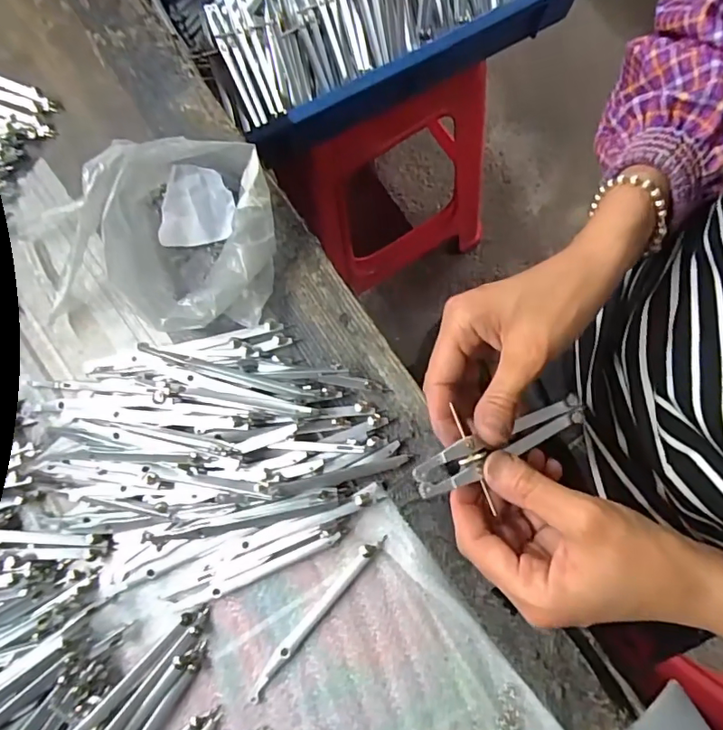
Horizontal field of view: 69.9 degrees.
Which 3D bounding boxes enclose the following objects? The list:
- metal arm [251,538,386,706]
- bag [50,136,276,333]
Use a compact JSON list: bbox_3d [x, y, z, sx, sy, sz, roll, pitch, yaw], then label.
[{"bbox_3d":[-0.028,0.156,0.322,0.009,0.013,0.124,39,84,10],"label":"metal arm"},{"bbox_3d":[-0.129,-0.086,0.347,0.138,0.062,0.125,-3,78,4],"label":"bag"}]

